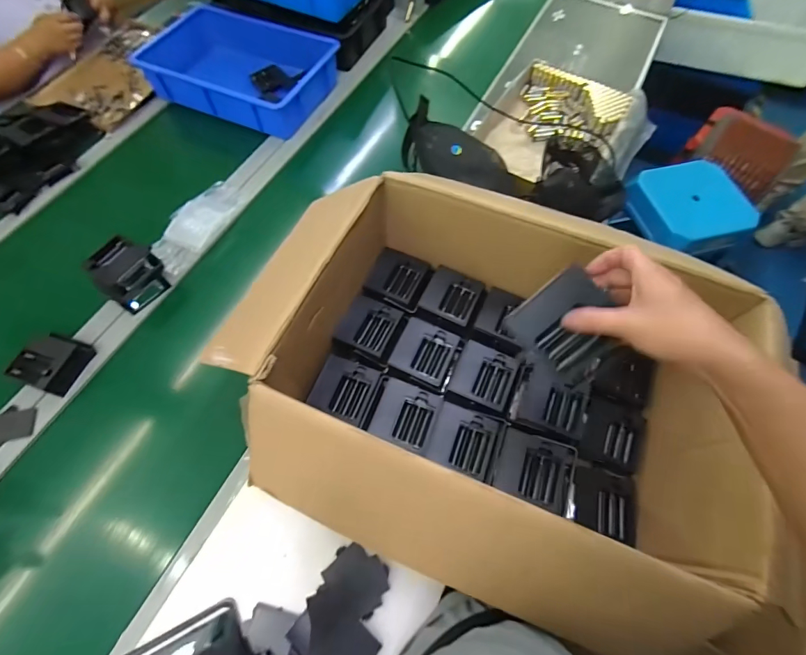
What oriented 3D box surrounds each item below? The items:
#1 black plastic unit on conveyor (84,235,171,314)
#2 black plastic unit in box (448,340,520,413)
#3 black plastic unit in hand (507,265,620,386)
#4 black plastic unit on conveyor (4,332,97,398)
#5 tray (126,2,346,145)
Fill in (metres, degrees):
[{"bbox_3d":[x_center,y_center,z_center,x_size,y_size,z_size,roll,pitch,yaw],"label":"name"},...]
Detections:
[{"bbox_3d":[-0.485,-0.094,0.693,0.084,0.077,0.101,33,68,15],"label":"black plastic unit on conveyor"},{"bbox_3d":[0.117,0.069,0.562,0.083,0.017,0.084,23,66,11],"label":"black plastic unit in box"},{"bbox_3d":[0.158,0.001,0.365,0.093,0.010,0.084,45,111,-1],"label":"black plastic unit in hand"},{"bbox_3d":[-0.575,0.054,0.638,0.090,0.035,0.090,19,65,9],"label":"black plastic unit on conveyor"},{"bbox_3d":[-0.402,-0.614,0.931,0.442,0.081,0.246,21,65,10],"label":"tray"}]

